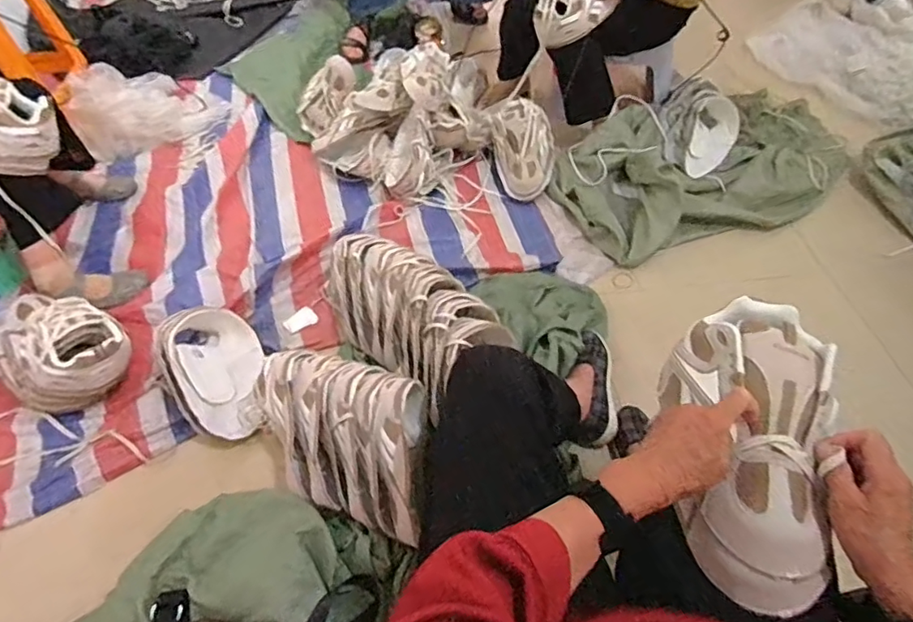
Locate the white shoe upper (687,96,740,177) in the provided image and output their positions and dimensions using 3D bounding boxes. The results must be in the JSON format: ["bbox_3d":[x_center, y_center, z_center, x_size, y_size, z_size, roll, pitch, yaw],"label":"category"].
[{"bbox_3d":[0.739,-0.501,1.570,0.129,0.084,0.251,20,71,18],"label":"white shoe upper"}]

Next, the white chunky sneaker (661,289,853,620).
[{"bbox_3d":[0.290,0.128,0.537,0.136,0.087,0.291,7,64,8],"label":"white chunky sneaker"}]

